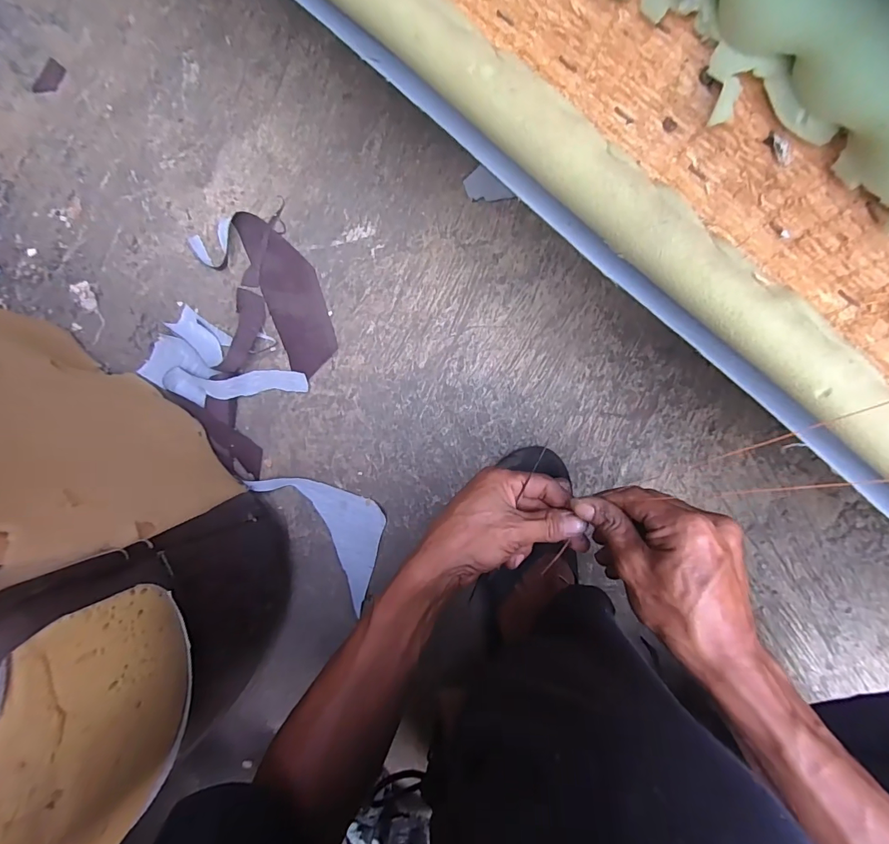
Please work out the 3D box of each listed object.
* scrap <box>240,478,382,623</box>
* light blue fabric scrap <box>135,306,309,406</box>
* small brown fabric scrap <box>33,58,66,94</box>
[{"bbox_3d":[-0.168,0.147,0.554,0.171,0.023,0.130,15,95,7],"label":"scrap"},{"bbox_3d":[-0.286,-0.060,0.558,0.202,0.022,0.100,30,97,5],"label":"light blue fabric scrap"},{"bbox_3d":[-0.523,-0.453,0.579,0.035,0.004,0.048,37,98,4],"label":"small brown fabric scrap"}]

